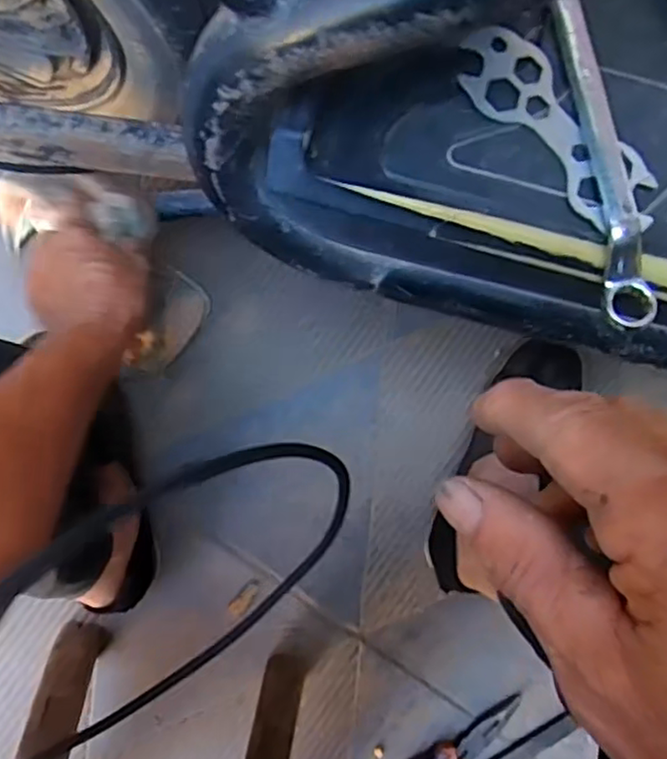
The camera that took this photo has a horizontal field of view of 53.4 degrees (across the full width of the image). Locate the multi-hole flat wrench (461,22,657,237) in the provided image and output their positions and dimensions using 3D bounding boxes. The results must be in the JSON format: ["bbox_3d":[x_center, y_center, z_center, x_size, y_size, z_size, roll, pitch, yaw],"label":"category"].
[{"bbox_3d":[0.113,-0.124,0.332,0.045,0.005,0.126,-45,91,-9],"label":"multi-hole flat wrench"}]

